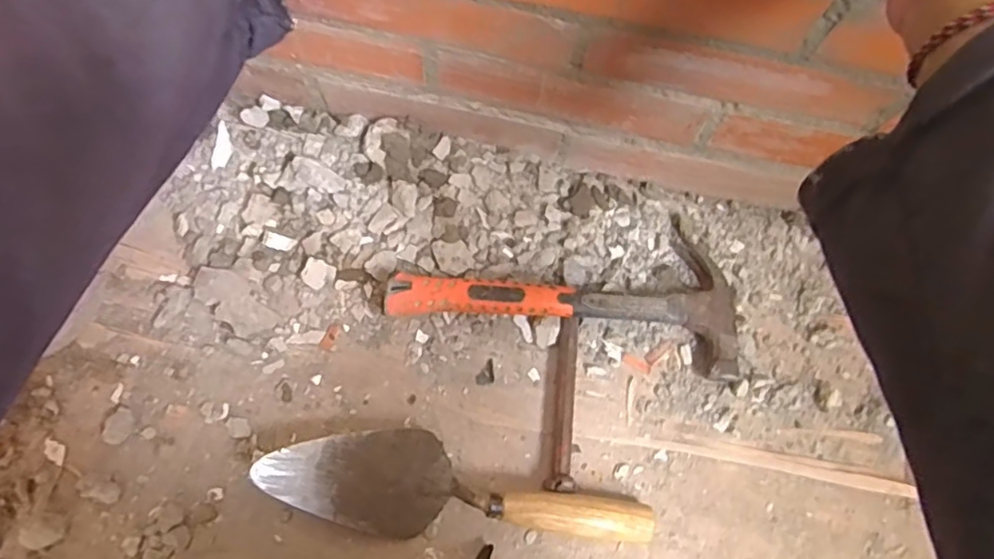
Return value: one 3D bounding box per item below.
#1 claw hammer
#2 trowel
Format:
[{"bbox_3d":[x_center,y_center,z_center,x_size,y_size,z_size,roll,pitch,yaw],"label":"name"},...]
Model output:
[{"bbox_3d":[0.070,-0.007,0.570,0.310,0.055,0.145,11,73,1],"label":"claw hammer"},{"bbox_3d":[-0.027,0.175,0.507,0.302,0.064,0.082,12,73,2],"label":"trowel"}]

